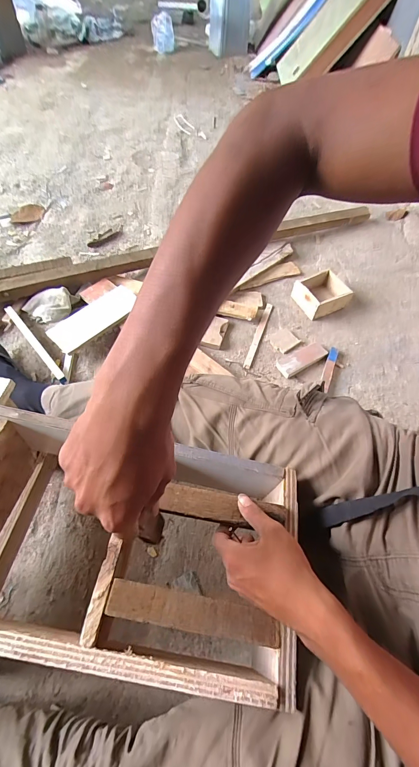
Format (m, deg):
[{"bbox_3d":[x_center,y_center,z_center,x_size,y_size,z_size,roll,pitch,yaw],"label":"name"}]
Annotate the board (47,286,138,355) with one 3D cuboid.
[{"bbox_3d":[-0.324,-0.193,0.929,0.112,0.013,0.258,38,62,19],"label":"board"}]

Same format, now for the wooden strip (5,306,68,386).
[{"bbox_3d":[-0.480,-0.113,0.892,0.021,0.026,0.309,-36,66,-24],"label":"wooden strip"}]

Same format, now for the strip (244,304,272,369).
[{"bbox_3d":[0.149,-0.151,0.975,0.020,0.011,0.265,19,57,8],"label":"strip"}]

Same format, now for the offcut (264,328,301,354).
[{"bbox_3d":[0.218,-0.129,0.965,0.086,0.006,0.078,-30,64,-21],"label":"offcut"}]

